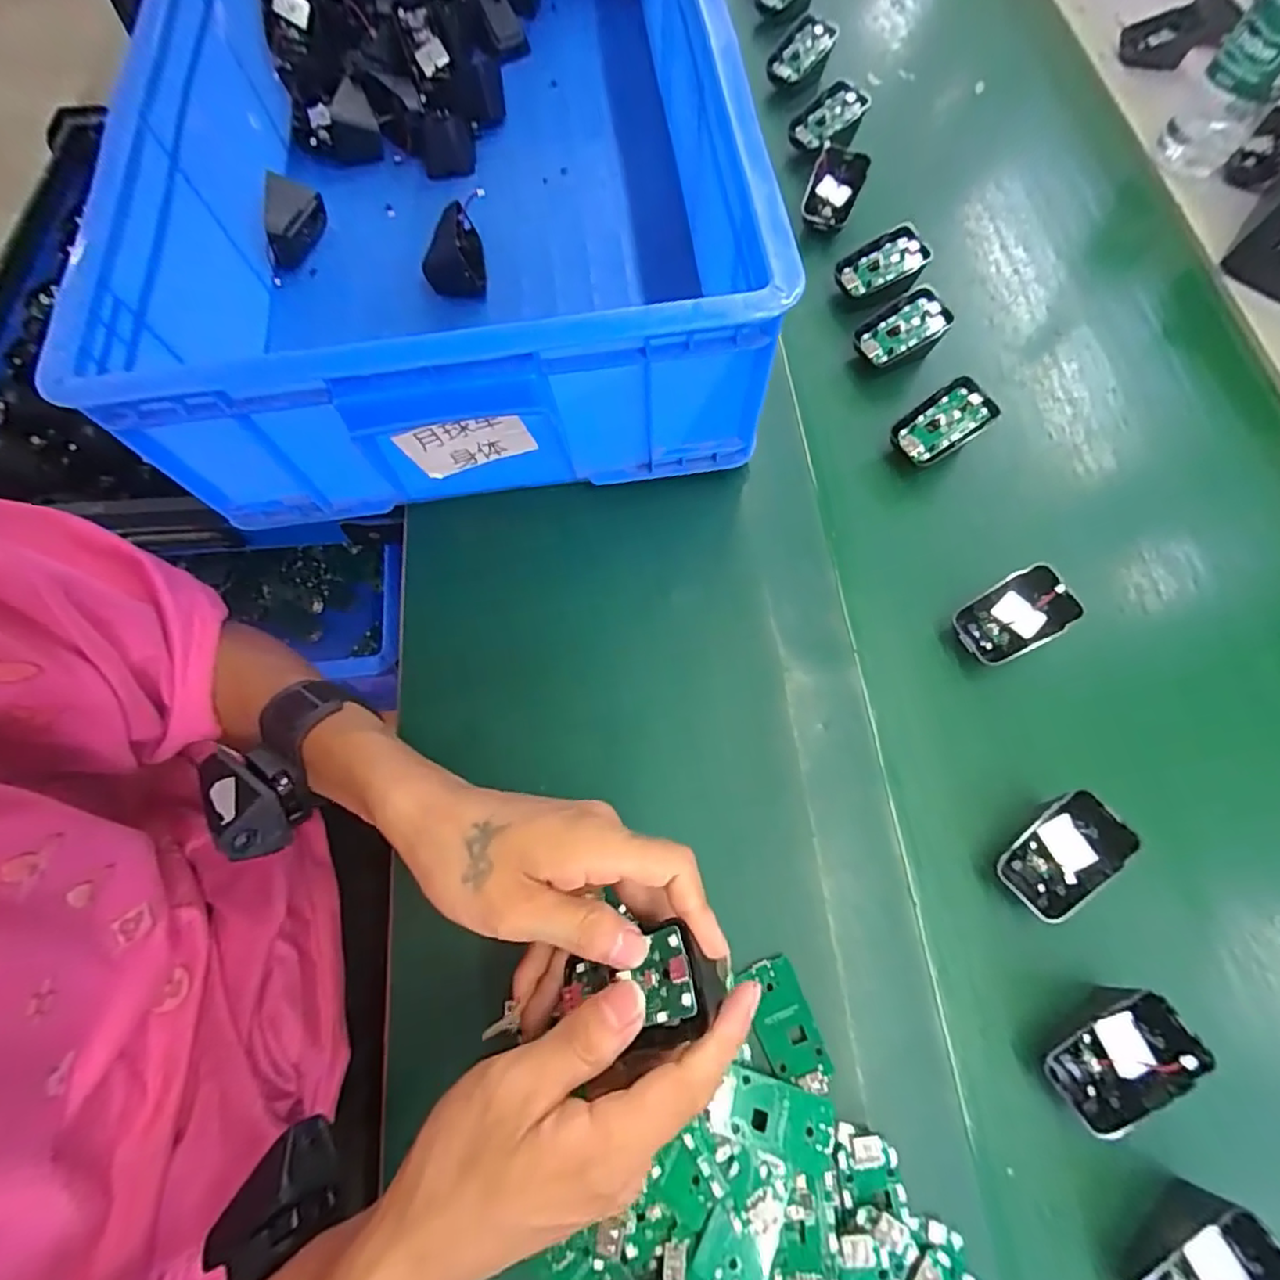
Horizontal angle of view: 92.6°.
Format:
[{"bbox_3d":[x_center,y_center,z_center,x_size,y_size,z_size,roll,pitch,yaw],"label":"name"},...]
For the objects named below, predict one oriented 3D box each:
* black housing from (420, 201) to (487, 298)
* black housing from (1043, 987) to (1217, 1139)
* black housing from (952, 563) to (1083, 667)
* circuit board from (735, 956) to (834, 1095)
[{"bbox_3d":[-0.149,-0.309,0.489,0.045,0.033,0.064,-8,67,-4],"label":"black housing"},{"bbox_3d":[0.241,0.214,0.314,0.067,0.038,0.043,-33,71,-14],"label":"black housing"},{"bbox_3d":[0.241,-0.015,0.395,0.067,0.017,0.044,-34,75,14],"label":"black housing"},{"bbox_3d":[0.077,0.203,0.321,0.029,0.005,0.062,-19,68,-9],"label":"circuit board"}]

